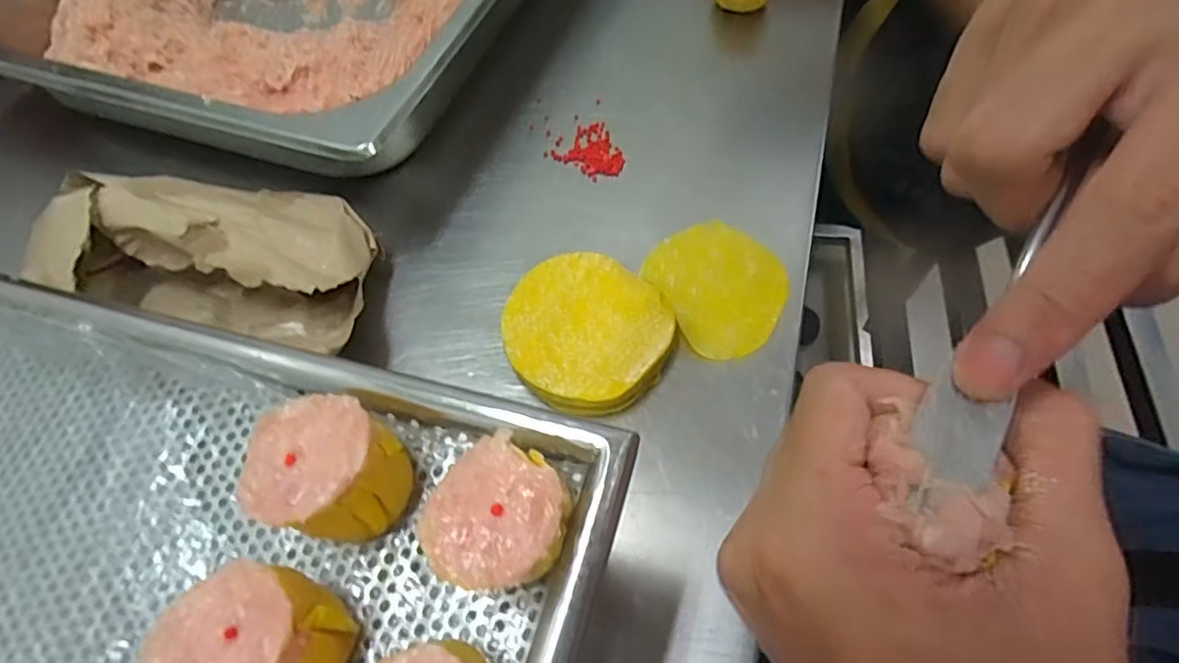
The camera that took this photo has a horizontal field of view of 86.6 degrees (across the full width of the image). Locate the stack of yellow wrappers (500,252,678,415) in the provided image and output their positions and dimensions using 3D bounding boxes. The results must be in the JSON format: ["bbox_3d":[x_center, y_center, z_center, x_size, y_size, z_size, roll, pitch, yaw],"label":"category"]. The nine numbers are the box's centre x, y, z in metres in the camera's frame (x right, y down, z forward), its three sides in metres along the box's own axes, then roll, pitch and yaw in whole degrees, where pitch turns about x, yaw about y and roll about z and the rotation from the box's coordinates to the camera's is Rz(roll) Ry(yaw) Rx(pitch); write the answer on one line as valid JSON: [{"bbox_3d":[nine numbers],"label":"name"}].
[{"bbox_3d":[-0.002,0.001,0.291,0.075,0.018,0.072,36,68,20],"label":"stack of yellow wrappers"}]

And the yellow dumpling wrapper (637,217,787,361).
[{"bbox_3d":[0.065,-0.024,0.311,0.063,0.006,0.075,-25,62,-11],"label":"yellow dumpling wrapper"}]

